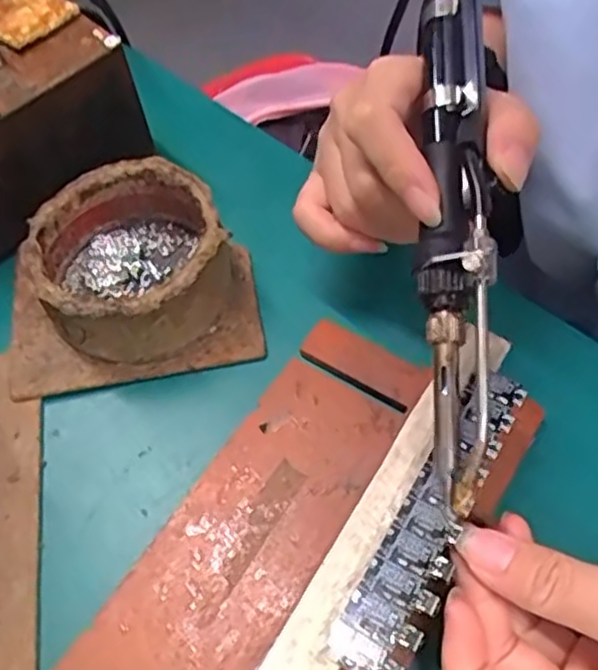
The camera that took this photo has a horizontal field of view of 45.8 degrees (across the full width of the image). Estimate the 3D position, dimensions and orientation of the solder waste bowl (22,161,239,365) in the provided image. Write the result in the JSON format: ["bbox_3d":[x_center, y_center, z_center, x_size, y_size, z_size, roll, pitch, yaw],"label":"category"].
[{"bbox_3d":[-0.072,-0.032,0.311,0.079,0.043,0.082,-2,58,3],"label":"solder waste bowl"}]

